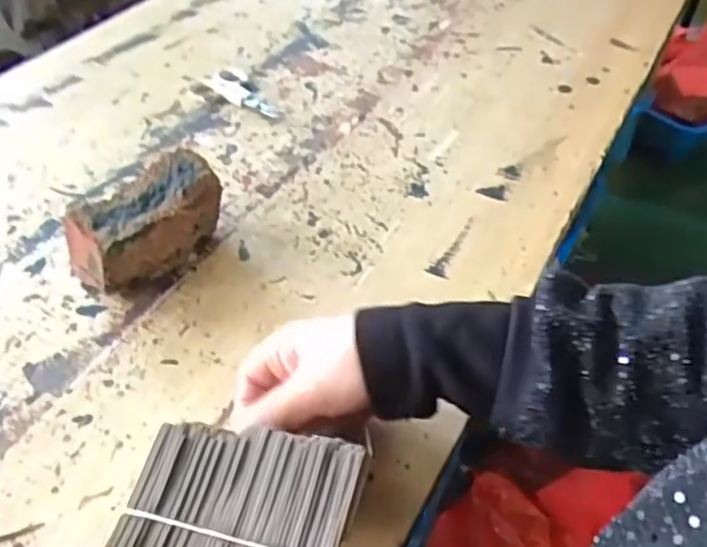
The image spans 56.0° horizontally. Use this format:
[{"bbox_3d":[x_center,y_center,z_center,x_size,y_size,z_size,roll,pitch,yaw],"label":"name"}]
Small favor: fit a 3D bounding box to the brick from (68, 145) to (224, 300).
[{"bbox_3d":[-0.151,-0.035,0.493,0.053,0.064,0.112,36,55,29],"label":"brick"}]

